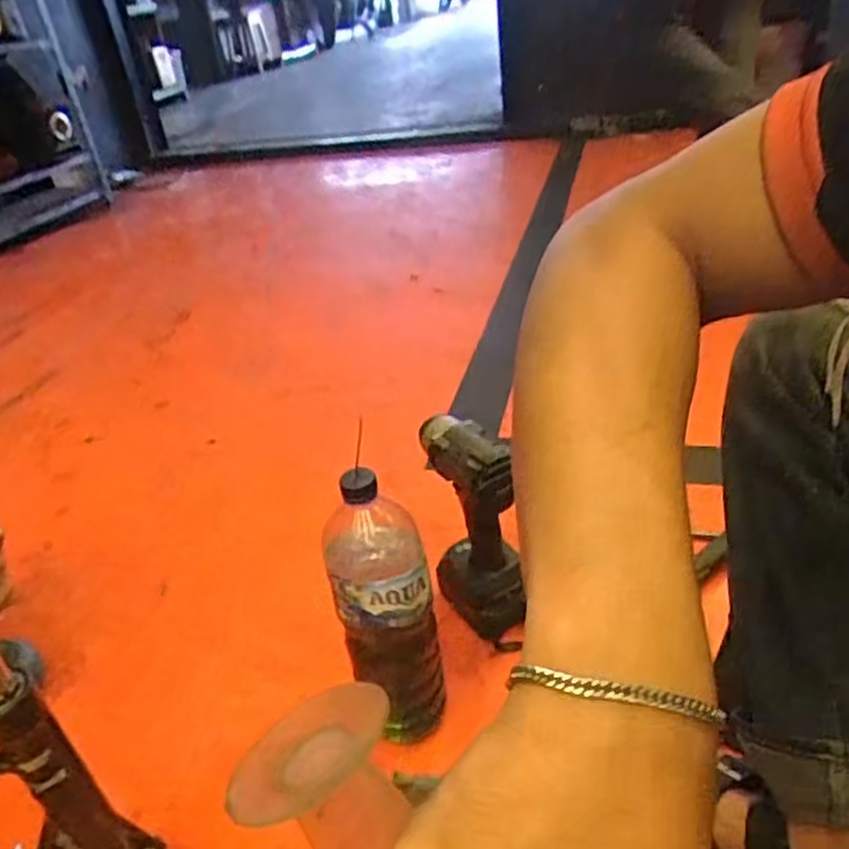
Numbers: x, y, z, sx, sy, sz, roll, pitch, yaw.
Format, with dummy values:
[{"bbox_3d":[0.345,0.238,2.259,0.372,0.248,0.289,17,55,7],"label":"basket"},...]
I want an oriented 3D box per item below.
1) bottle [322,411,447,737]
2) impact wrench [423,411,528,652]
[{"bbox_3d":[-0.035,0.176,0.685,0.087,0.288,0.076,-29,37,-30],"label":"bottle"},{"bbox_3d":[0.048,0.119,0.827,0.069,0.248,0.152,-21,35,-19],"label":"impact wrench"}]

